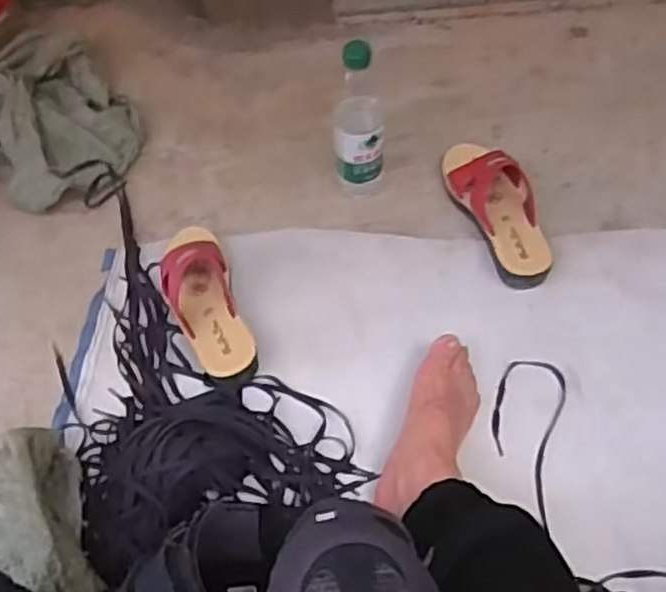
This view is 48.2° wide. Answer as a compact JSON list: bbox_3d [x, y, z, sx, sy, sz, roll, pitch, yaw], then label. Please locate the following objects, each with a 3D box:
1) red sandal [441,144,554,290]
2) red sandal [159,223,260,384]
[{"bbox_3d":[0.211,-0.114,0.934,0.089,0.076,0.232,-17,60,-5],"label":"red sandal"},{"bbox_3d":[-0.153,0.006,0.883,0.081,0.075,0.223,-19,61,-6],"label":"red sandal"}]

